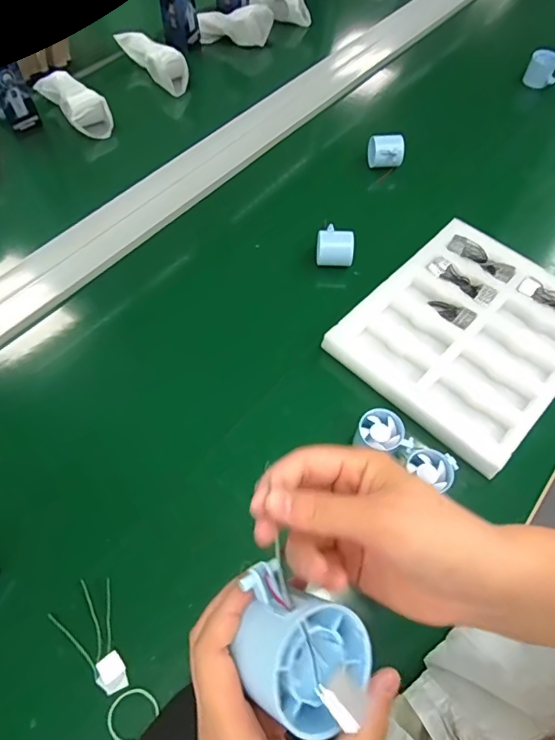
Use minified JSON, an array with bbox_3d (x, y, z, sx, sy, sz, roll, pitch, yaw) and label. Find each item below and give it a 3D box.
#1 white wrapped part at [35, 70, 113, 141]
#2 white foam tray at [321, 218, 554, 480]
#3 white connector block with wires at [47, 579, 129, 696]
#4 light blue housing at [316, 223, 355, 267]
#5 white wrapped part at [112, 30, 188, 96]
[{"bbox_3d":[-0.403,-0.531,0.981,0.077,0.054,0.202,-36,66,-20],"label":"white wrapped part"},{"bbox_3d":[0.270,-0.058,0.697,0.274,0.033,0.319,38,66,20],"label":"white foam tray"},{"bbox_3d":[-0.180,0.269,0.507,0.108,0.022,0.060,40,66,20],"label":"white connector block with wires"},{"bbox_3d":[0.093,-0.195,0.791,0.060,0.055,0.066,8,59,4],"label":"light blue housing"},{"bbox_3d":[-0.262,-0.664,1.053,0.063,0.066,0.176,-40,67,-21],"label":"white wrapped part"}]

